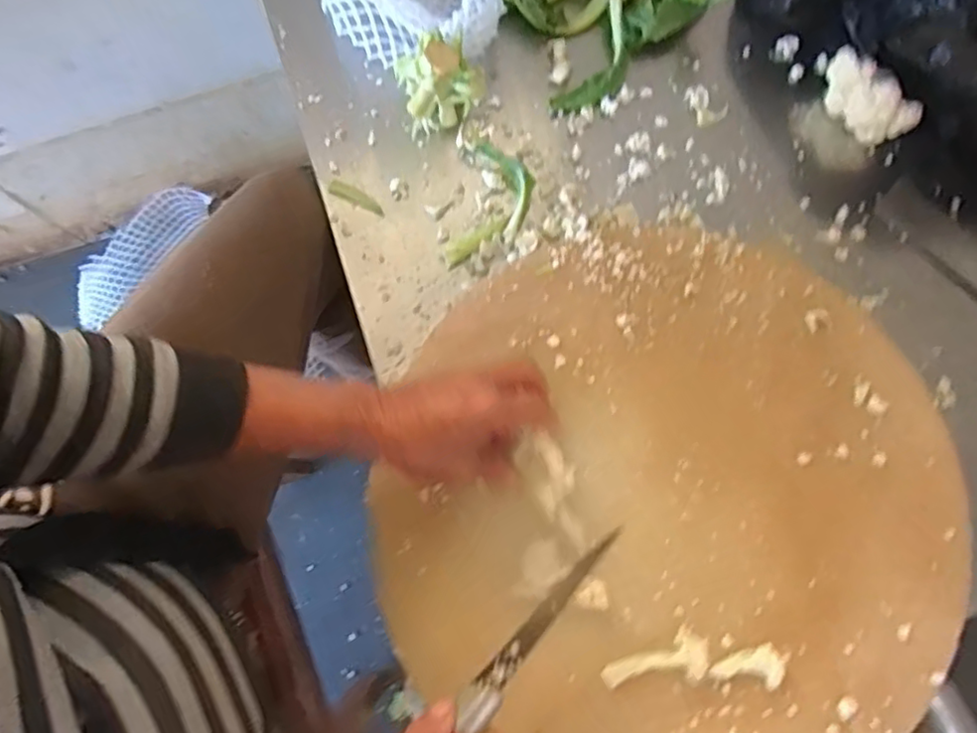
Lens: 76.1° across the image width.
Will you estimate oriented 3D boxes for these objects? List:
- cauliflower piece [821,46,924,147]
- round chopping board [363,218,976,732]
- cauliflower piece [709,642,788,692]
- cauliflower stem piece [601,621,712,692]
[{"bbox_3d":[0.312,-0.220,0.517,0.031,0.048,0.083,-42,81,-8],"label":"cauliflower piece"},{"bbox_3d":[0.128,0.096,0.446,0.395,0.017,0.396,0,78,0],"label":"round chopping board"},{"bbox_3d":[0.179,0.201,0.422,0.049,0.013,0.028,12,78,2],"label":"cauliflower piece"},{"bbox_3d":[0.116,0.205,0.424,0.073,0.011,0.031,-25,79,-5],"label":"cauliflower stem piece"}]

